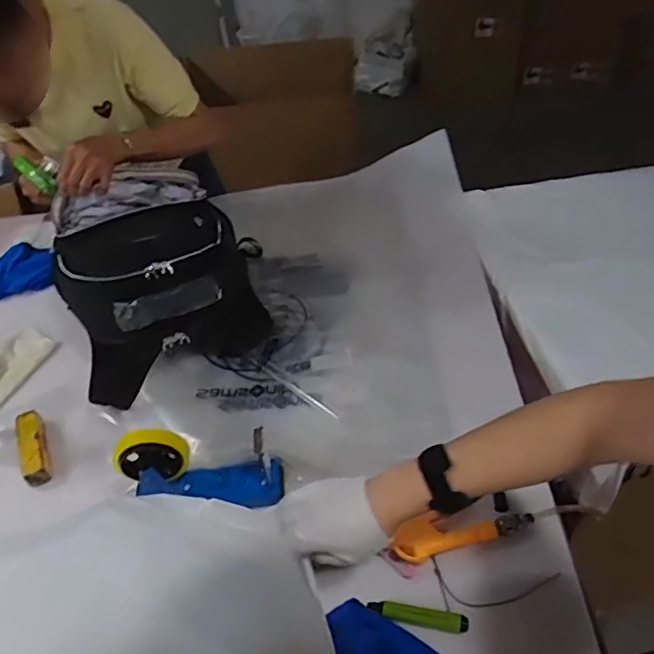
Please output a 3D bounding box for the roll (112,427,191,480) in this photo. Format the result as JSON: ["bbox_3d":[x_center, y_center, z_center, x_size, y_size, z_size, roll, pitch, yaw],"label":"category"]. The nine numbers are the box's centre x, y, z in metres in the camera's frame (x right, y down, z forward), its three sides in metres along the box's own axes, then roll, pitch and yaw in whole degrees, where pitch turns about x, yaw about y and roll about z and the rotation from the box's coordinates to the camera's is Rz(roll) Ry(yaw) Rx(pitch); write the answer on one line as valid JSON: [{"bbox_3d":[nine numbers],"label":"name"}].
[{"bbox_3d":[-0.226,0.167,0.732,0.095,0.089,0.027,-10,44,-3],"label":"roll"}]

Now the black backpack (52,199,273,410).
[{"bbox_3d":[-0.279,-0.066,0.965,0.303,0.239,0.278,-19,46,-14],"label":"black backpack"}]

